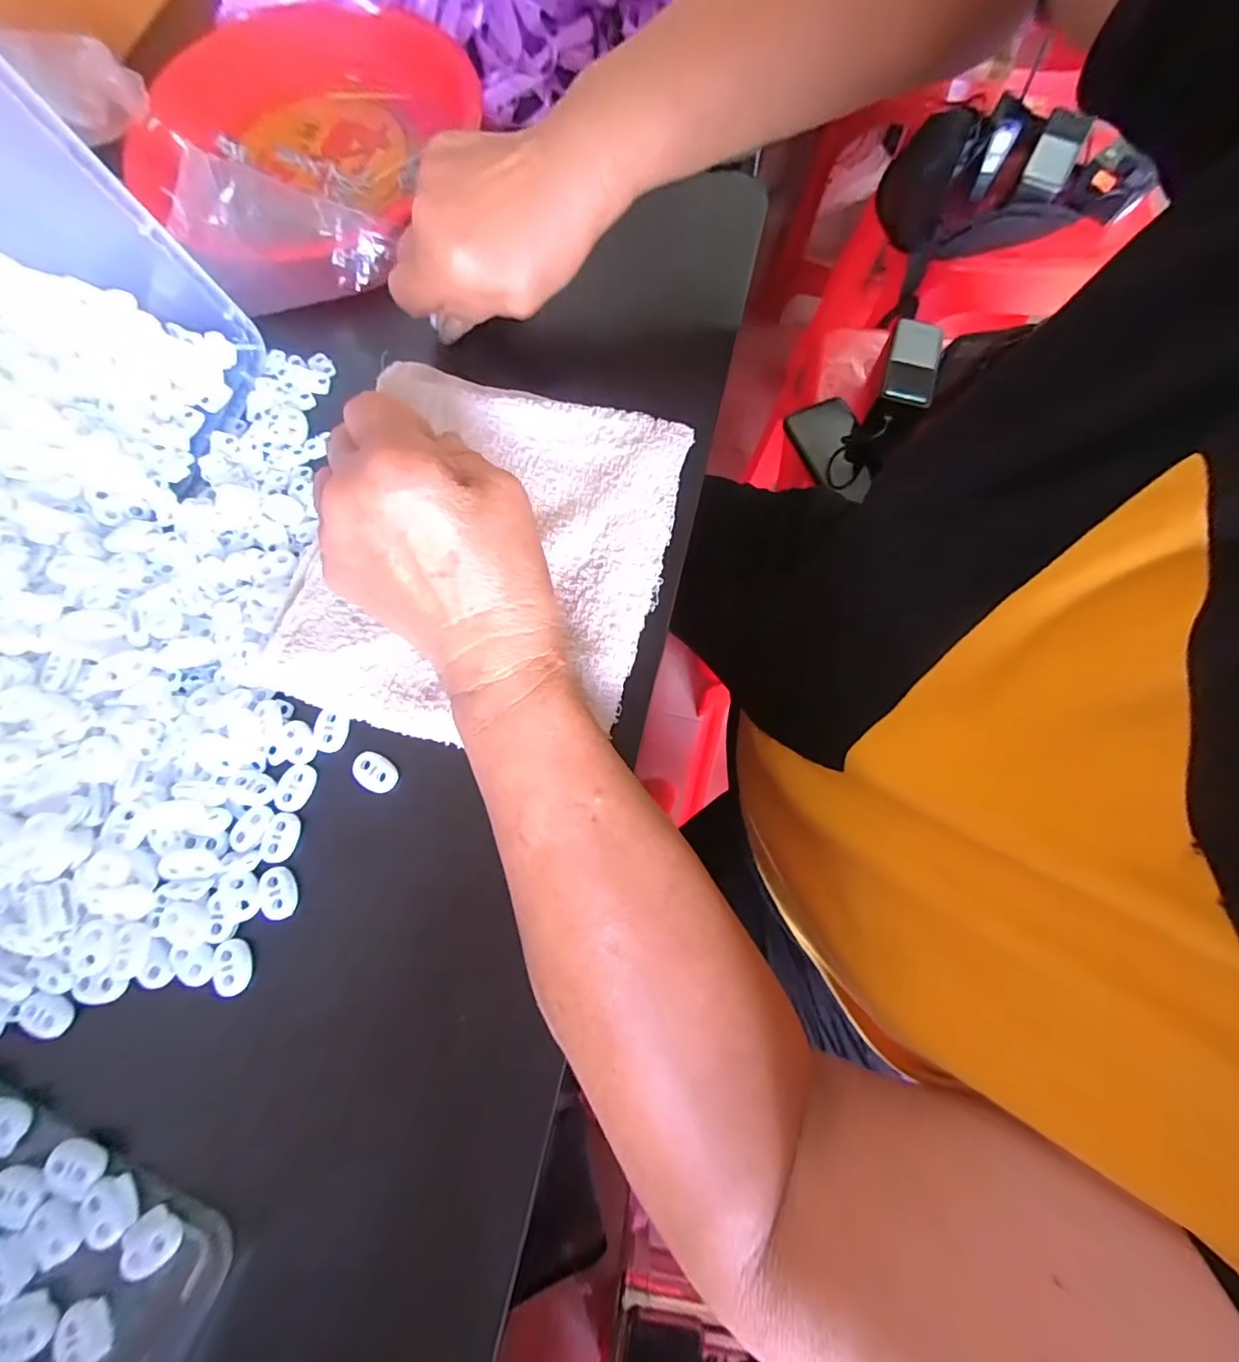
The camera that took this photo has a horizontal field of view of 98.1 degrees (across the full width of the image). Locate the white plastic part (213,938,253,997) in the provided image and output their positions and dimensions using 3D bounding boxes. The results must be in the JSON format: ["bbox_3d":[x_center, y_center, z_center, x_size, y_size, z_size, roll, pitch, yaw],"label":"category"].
[{"bbox_3d":[-0.175,0.129,0.242,0.014,0.008,0.022,-10,75,-1],"label":"white plastic part"}]

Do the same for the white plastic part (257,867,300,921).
[{"bbox_3d":[-0.158,0.098,0.249,0.014,0.005,0.023,-20,75,-4],"label":"white plastic part"}]

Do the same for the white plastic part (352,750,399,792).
[{"bbox_3d":[-0.119,0.044,0.261,0.023,0.004,0.015,30,78,9],"label":"white plastic part"}]

